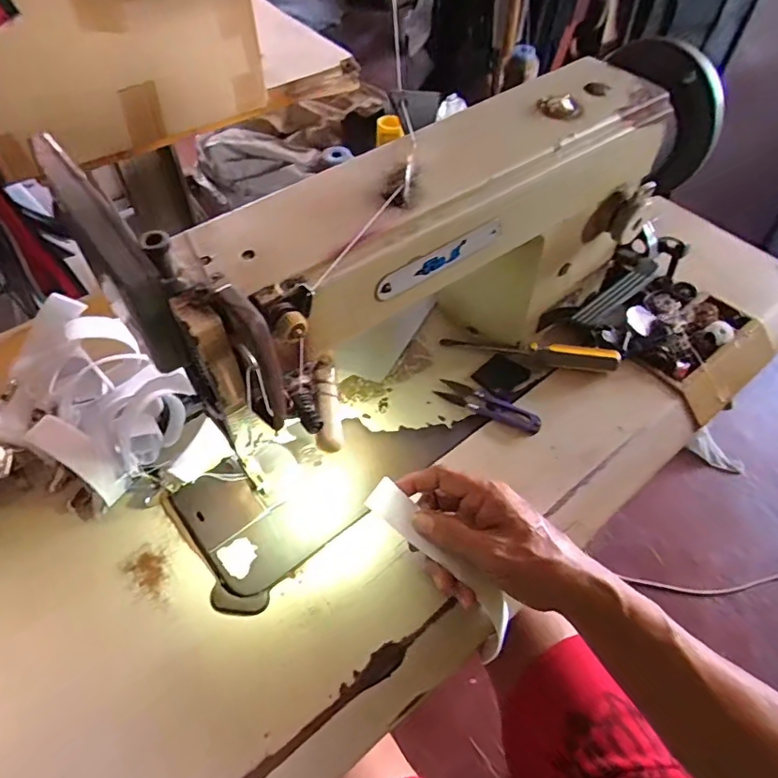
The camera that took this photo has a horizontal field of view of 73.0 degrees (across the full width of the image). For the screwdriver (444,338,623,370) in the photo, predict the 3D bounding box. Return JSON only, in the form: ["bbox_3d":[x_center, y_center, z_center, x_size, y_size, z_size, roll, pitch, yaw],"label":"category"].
[{"bbox_3d":[0.136,-0.037,0.506,0.164,0.023,0.021,7,56,5],"label":"screwdriver"}]

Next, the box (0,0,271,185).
[{"bbox_3d":[-0.404,-0.497,0.691,0.377,0.213,0.317,-31,61,-20],"label":"box"}]

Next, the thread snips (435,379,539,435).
[{"bbox_3d":[0.092,0.014,0.485,0.098,0.012,0.026,28,60,18],"label":"thread snips"}]

